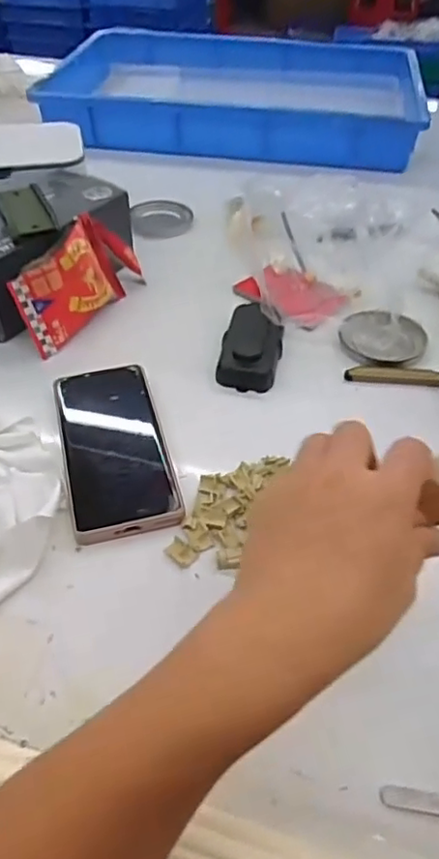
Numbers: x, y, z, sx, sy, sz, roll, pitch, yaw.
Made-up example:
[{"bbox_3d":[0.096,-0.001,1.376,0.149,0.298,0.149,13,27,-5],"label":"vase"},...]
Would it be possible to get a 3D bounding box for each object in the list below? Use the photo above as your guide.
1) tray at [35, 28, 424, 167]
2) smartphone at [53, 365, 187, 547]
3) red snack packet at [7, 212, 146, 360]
[{"bbox_3d":[0.038,-0.532,0.977,0.537,0.081,0.381,7,46,6],"label":"tray"},{"bbox_3d":[-0.081,0.009,0.468,0.075,0.015,0.166,-10,46,-12],"label":"smartphone"},{"bbox_3d":[-0.128,-0.140,0.571,0.036,0.075,0.143,21,48,18],"label":"red snack packet"}]

